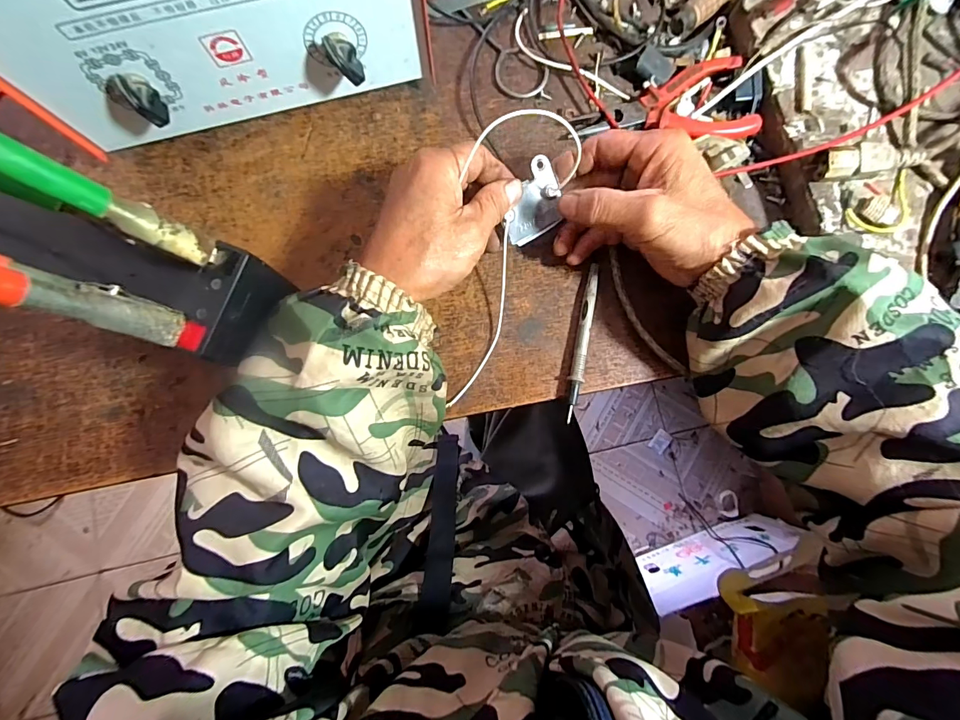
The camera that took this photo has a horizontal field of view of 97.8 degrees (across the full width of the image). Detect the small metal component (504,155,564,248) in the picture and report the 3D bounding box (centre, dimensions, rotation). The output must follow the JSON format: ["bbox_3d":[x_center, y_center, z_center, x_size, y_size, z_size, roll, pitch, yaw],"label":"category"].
[{"bbox_3d":[0.036,-0.112,0.299,0.046,0.005,0.047,-27,109,6],"label":"small metal component"}]

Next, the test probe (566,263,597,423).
[{"bbox_3d":[0.078,-0.014,0.319,0.011,0.010,0.121,12,83,4],"label":"test probe"}]

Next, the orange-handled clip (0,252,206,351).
[{"bbox_3d":[-0.168,-0.026,0.169,0.033,0.115,0.018,17,83,5],"label":"orange-handled clip"}]

